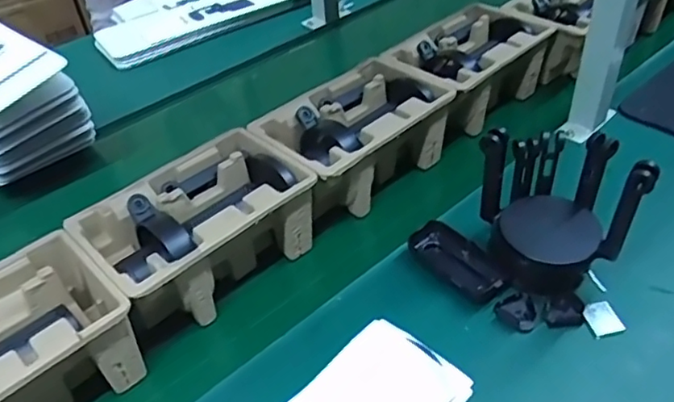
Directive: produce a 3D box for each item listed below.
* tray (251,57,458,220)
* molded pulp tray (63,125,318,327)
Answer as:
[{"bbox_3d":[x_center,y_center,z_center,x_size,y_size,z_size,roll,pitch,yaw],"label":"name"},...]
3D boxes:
[{"bbox_3d":[0.024,-0.077,0.740,0.155,0.093,0.234,28,49,35],"label":"tray"},{"bbox_3d":[-0.141,0.033,0.631,0.219,0.098,0.140,-34,46,-31],"label":"molded pulp tray"}]

